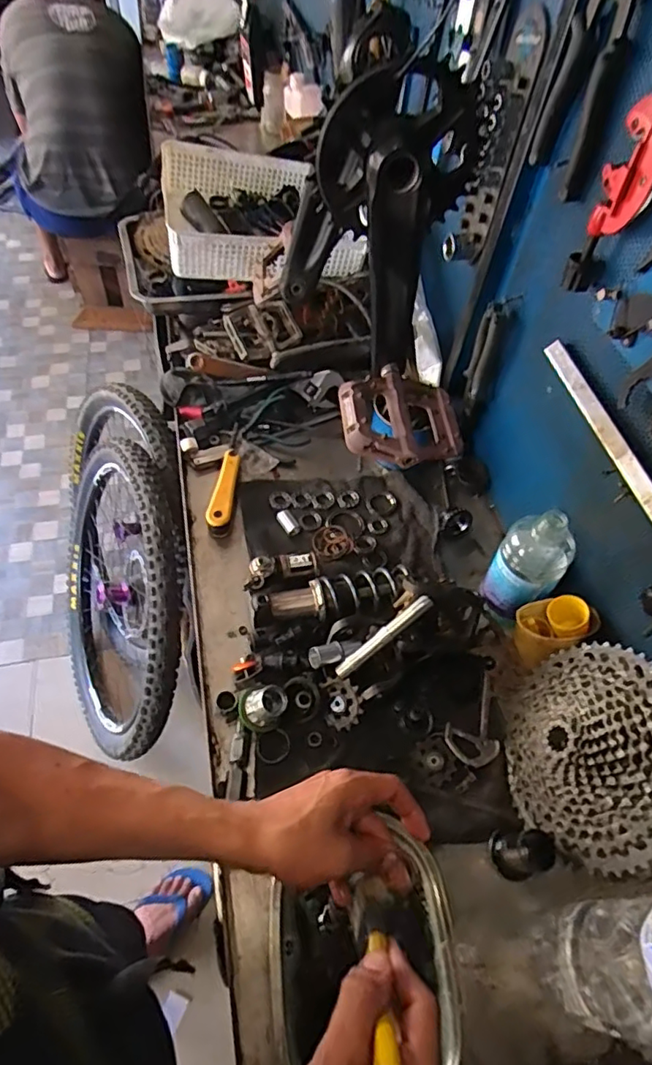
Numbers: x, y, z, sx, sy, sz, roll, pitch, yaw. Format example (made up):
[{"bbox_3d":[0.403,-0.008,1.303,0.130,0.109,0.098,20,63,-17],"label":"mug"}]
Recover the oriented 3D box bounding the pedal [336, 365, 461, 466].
[{"bbox_3d":[0.067,-0.107,0.515,0.109,0.030,0.109,-3,54,-8],"label":"pedal"}]

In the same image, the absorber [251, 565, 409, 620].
[{"bbox_3d":[0.012,0.080,0.664,0.188,0.046,0.055,-16,57,-17],"label":"absorber"}]

